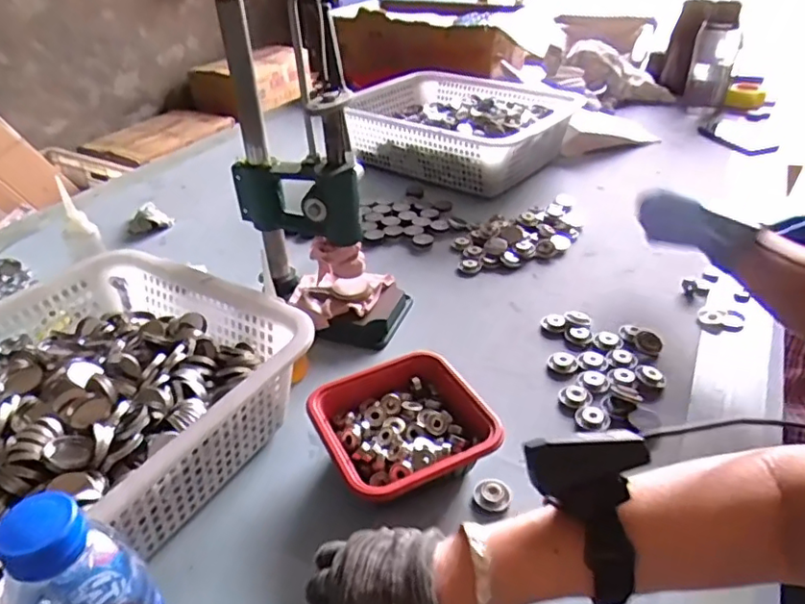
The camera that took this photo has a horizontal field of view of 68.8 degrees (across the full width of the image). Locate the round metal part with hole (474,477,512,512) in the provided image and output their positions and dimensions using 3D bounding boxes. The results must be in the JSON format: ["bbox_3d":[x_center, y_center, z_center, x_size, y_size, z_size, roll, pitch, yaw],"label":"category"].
[{"bbox_3d":[0.084,0.178,0.549,0.035,0.009,0.034,-3,34,2],"label":"round metal part with hole"}]

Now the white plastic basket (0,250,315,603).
[{"bbox_3d":[-0.326,0.128,0.537,0.311,0.129,0.416,19,41,27],"label":"white plastic basket"}]

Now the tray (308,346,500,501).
[{"bbox_3d":[0.002,0.128,0.576,0.156,0.057,0.155,-16,36,-17],"label":"tray"}]

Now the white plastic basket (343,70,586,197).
[{"bbox_3d":[0.093,-0.360,1.221,0.458,0.119,0.340,20,41,27],"label":"white plastic basket"}]

